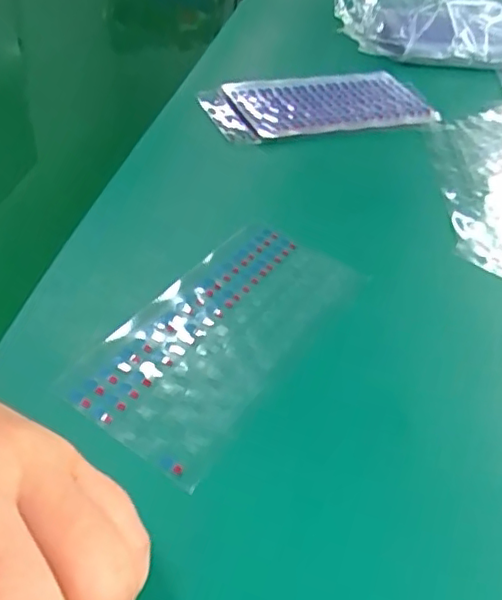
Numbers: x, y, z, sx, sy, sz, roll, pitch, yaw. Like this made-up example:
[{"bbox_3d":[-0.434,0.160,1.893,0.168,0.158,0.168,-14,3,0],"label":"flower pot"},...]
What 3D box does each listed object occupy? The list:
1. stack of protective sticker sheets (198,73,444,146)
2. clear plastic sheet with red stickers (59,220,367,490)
[{"bbox_3d":[0.044,-0.125,0.387,0.148,0.010,0.067,-14,51,-22],"label":"stack of protective sticker sheets"},{"bbox_3d":[-0.010,0.011,0.244,0.060,0.005,0.129,34,50,15],"label":"clear plastic sheet with red stickers"}]

